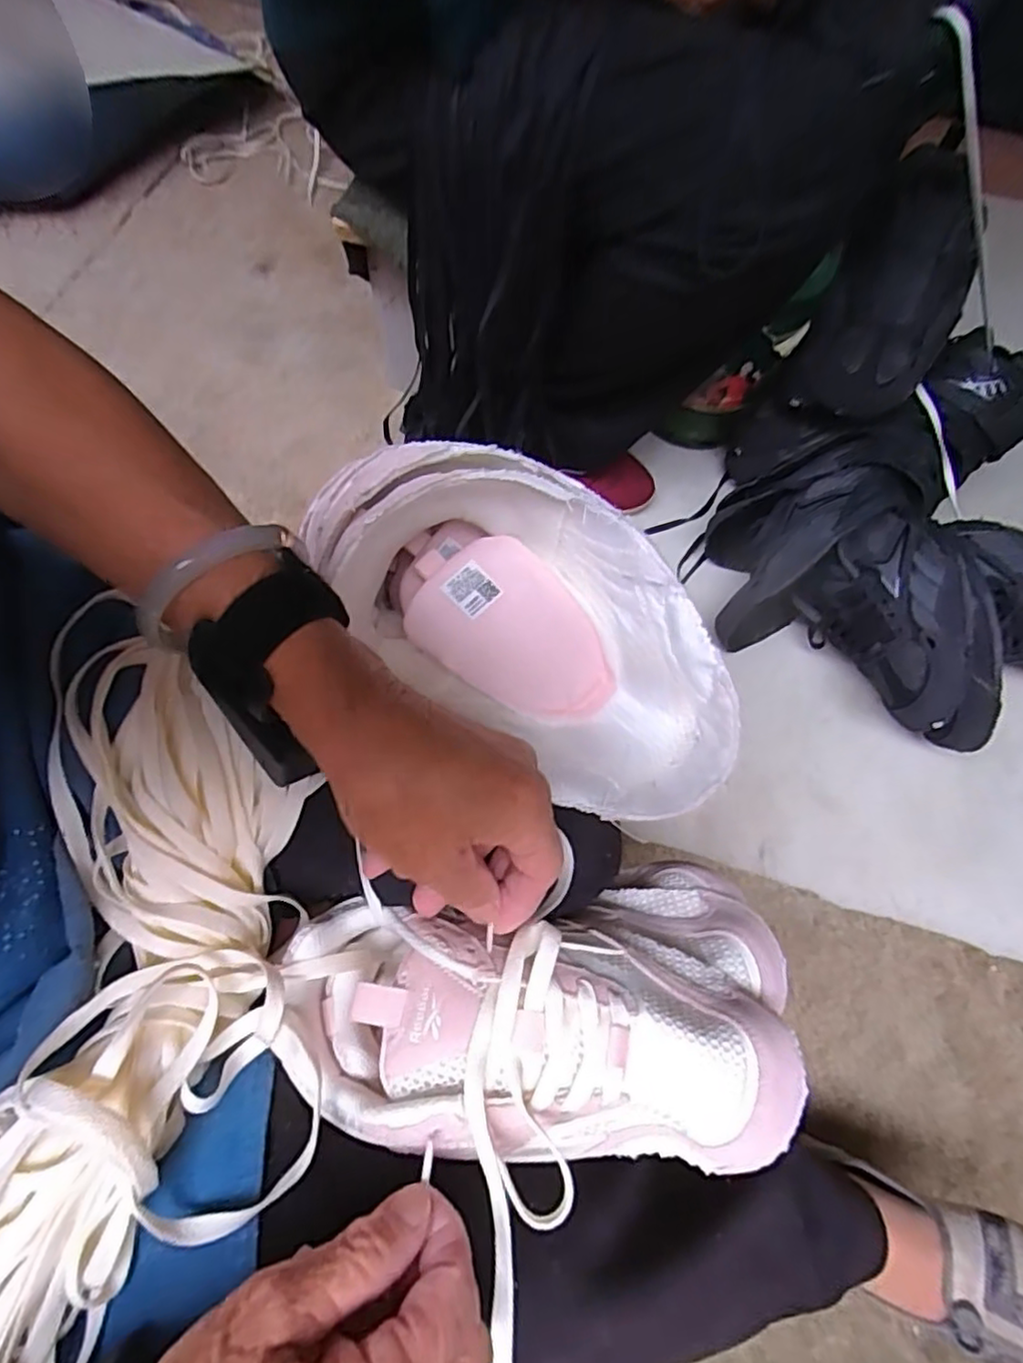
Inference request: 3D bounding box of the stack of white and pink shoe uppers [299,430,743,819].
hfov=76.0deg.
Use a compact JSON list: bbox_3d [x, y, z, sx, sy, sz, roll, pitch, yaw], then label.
[{"bbox_3d":[0.005,-0.035,0.330,0.128,0.079,0.247,-41,73,-18],"label":"stack of white and pink shoe uppers"}]

